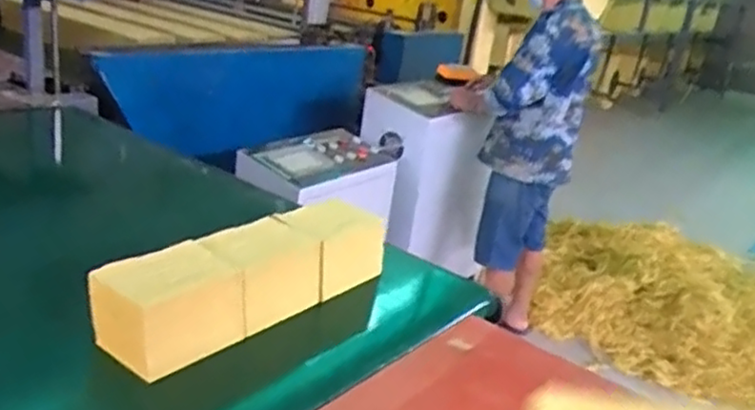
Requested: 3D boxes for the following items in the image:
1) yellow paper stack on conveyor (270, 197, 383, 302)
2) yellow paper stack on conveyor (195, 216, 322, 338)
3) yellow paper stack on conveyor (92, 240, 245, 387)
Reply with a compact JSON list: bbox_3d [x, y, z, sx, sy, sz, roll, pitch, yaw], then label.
[{"bbox_3d":[-0.084,0.066,1.190,0.113,0.129,0.177,22,25,34],"label":"yellow paper stack on conveyor"},{"bbox_3d":[-0.181,0.103,1.058,0.120,0.110,0.167,20,24,29],"label":"yellow paper stack on conveyor"},{"bbox_3d":[-0.279,0.142,0.944,0.116,0.120,0.173,24,26,37],"label":"yellow paper stack on conveyor"}]

